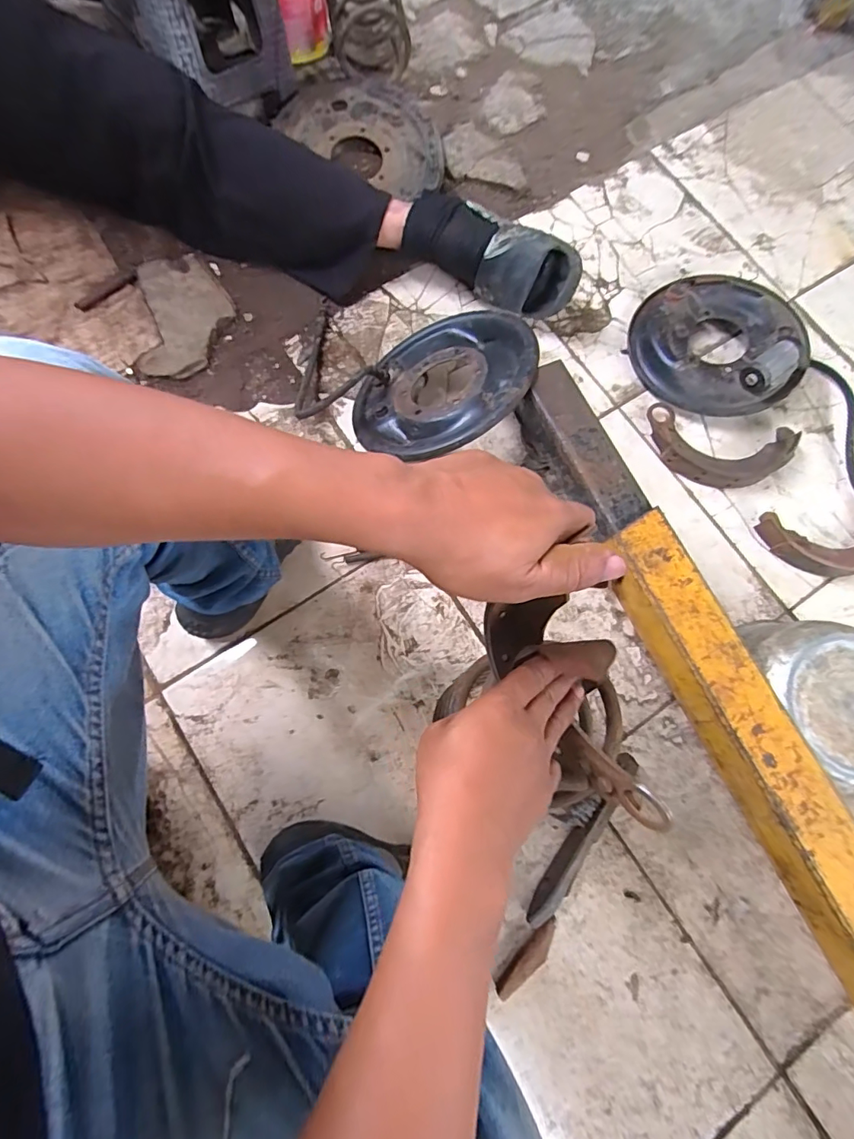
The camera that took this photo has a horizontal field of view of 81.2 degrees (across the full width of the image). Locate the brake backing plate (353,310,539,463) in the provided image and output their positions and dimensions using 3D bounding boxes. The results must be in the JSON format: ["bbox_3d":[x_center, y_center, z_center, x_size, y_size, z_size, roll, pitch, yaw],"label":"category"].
[{"bbox_3d":[0.027,-0.259,0.702,0.265,0.049,0.261,9,69,32],"label":"brake backing plate"}]

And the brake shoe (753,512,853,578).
[{"bbox_3d":[0.616,-0.039,0.748,0.213,0.034,0.097,-2,76,-2],"label":"brake shoe"}]

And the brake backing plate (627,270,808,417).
[{"bbox_3d":[0.469,-0.369,0.802,0.243,0.085,0.257,0,76,-1],"label":"brake backing plate"}]

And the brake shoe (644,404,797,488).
[{"bbox_3d":[0.457,-0.188,0.783,0.222,0.033,0.119,12,76,2],"label":"brake shoe"}]

